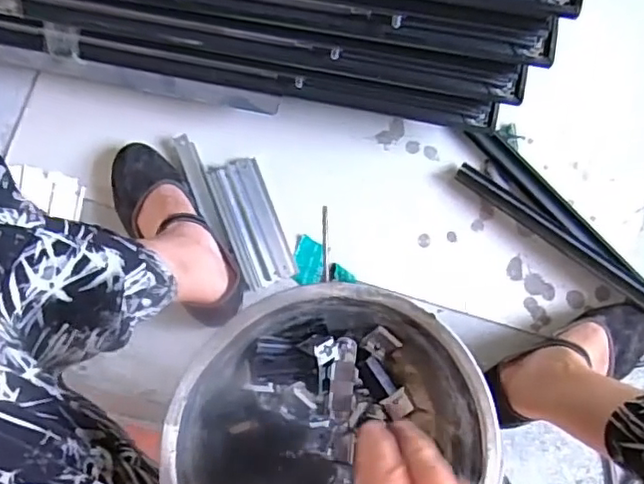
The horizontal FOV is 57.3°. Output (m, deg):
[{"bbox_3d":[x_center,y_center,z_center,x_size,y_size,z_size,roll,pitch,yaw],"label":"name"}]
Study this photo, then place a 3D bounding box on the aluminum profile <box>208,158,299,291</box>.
[{"bbox_3d":[-0.089,-0.026,0.759,0.066,0.018,0.165,-21,84,-2],"label":"aluminum profile"}]

